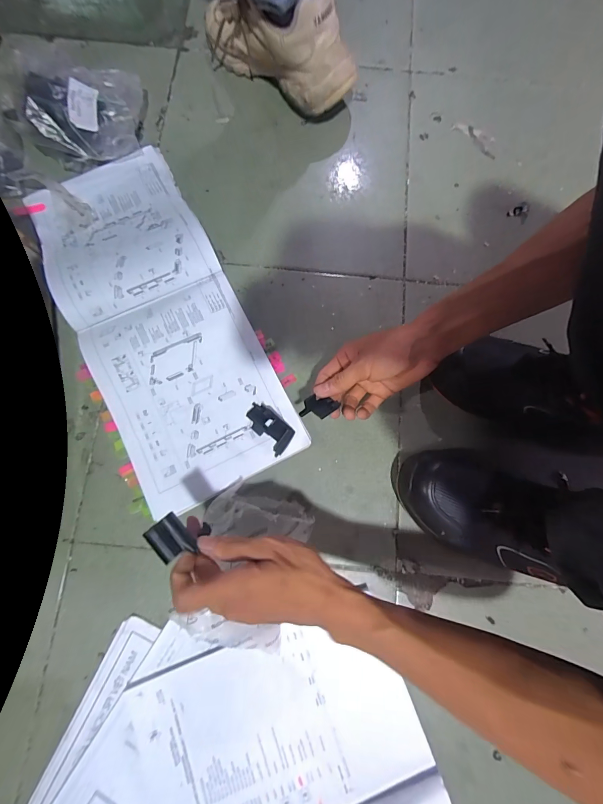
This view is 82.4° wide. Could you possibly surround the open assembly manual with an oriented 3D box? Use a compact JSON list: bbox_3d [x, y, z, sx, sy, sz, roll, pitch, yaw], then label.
[{"bbox_3d":[-0.190,-0.117,0.451,0.207,0.035,0.489,-26,82,-8],"label":"open assembly manual"}]

